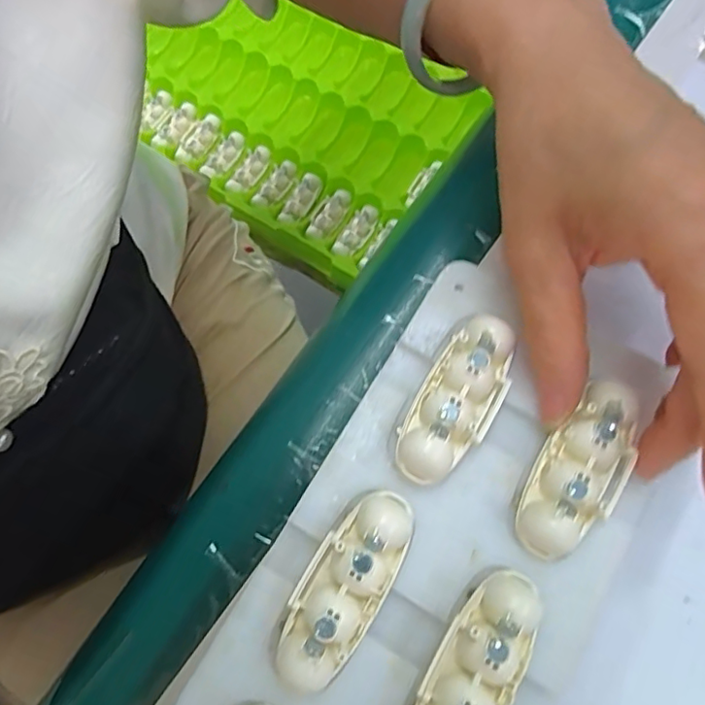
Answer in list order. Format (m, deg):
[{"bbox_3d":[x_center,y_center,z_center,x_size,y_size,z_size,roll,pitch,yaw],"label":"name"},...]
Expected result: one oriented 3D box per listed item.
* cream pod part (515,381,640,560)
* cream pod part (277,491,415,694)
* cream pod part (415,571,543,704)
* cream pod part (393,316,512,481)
[{"bbox_3d":[0.074,0.039,0.187,0.025,0.015,0.058,31,82,11],"label":"cream pod part"},{"bbox_3d":[-0.003,0.073,0.180,0.025,0.015,0.062,28,76,10],"label":"cream pod part"},{"bbox_3d":[0.036,0.096,0.171,0.024,0.017,0.063,27,76,10],"label":"cream pod part"},{"bbox_3d":[0.036,0.016,0.196,0.026,0.017,0.059,29,76,10],"label":"cream pod part"}]

